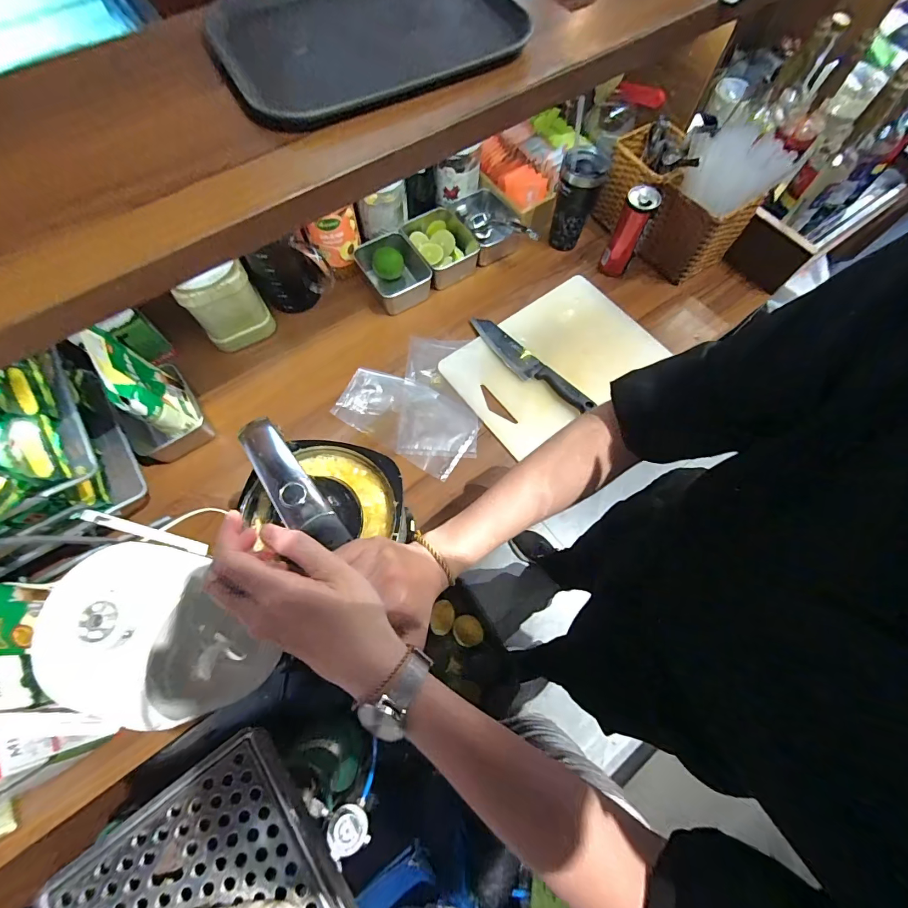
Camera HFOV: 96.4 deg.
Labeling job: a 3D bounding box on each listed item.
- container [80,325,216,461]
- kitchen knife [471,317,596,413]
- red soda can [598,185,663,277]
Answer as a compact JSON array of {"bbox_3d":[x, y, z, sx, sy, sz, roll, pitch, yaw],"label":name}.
[{"bbox_3d":[-0.460,-0.084,0.589,0.104,0.184,0.154,-33,73,-13],"label":"container"},{"bbox_3d":[0.126,-0.158,0.705,0.049,0.015,0.263,-38,74,-14],"label":"kitchen knife"},{"bbox_3d":[0.314,-0.398,0.738,0.052,0.145,0.056,0,69,-1],"label":"red soda can"}]

